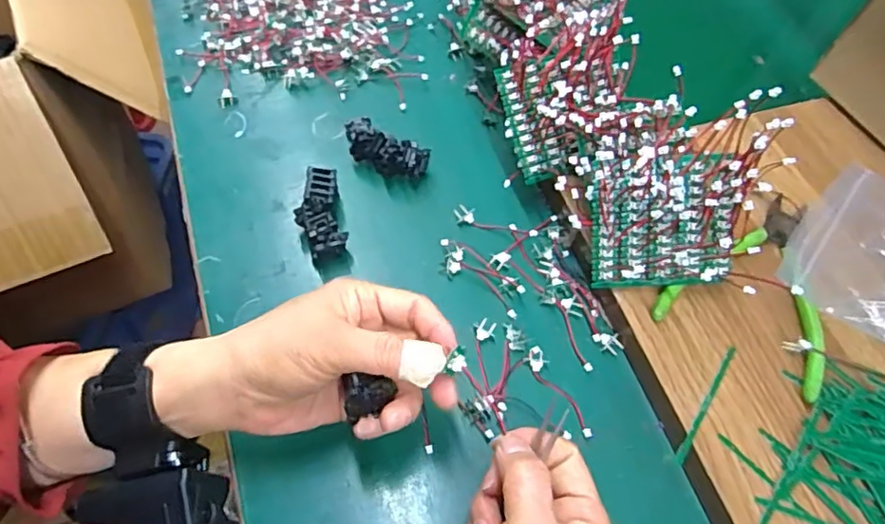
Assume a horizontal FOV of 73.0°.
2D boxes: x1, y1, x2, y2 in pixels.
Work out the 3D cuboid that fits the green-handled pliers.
[{"bbox_3d":[0.214,0.006,0.394,0.104,0.014,0.137,31,62,13],"label":"green-handled pliers"}]

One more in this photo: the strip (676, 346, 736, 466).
[{"bbox_3d":[0.159,0.083,0.356,0.005,0.004,0.083,32,62,13],"label":"strip"}]

